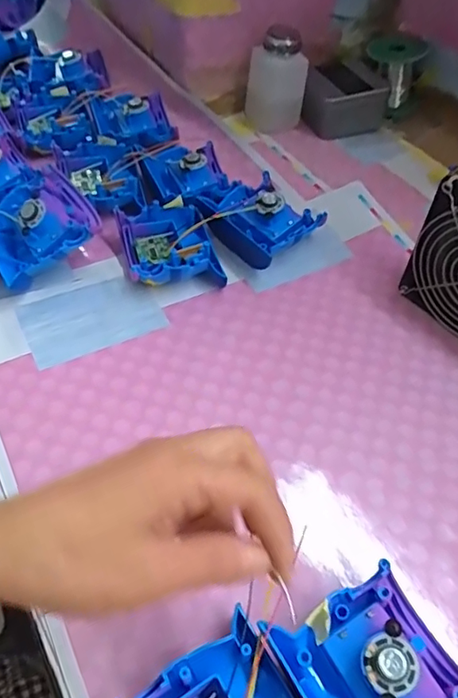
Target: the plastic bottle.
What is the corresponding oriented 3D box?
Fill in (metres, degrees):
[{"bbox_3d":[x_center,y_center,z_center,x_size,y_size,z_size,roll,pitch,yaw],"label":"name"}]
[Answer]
[{"bbox_3d":[0.053,-0.307,0.609,0.055,0.097,0.051,-16,55,-15],"label":"plastic bottle"}]

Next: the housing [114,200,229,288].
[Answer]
[{"bbox_3d":[-0.053,-0.089,0.471,0.079,0.035,0.085,-11,53,-11],"label":"housing"}]

